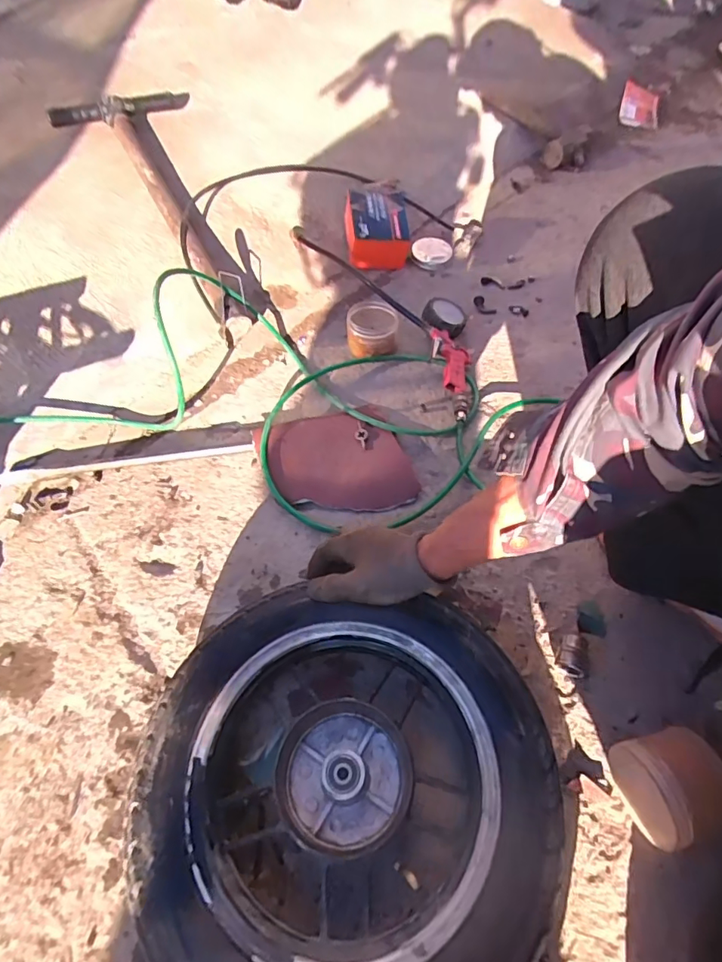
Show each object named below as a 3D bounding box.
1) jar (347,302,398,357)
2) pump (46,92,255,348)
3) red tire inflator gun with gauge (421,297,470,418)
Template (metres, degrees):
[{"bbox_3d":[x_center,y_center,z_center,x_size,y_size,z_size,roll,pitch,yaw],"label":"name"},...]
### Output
[{"bbox_3d":[0.019,-0.253,0.855,0.083,0.062,0.080,0,55,1],"label":"jar"},{"bbox_3d":[-0.346,-0.527,0.918,0.268,0.077,0.651,-25,71,-16],"label":"pump"},{"bbox_3d":[0.144,-0.208,0.824,0.077,0.051,0.237,0,55,1],"label":"red tire inflator gun with gauge"}]

